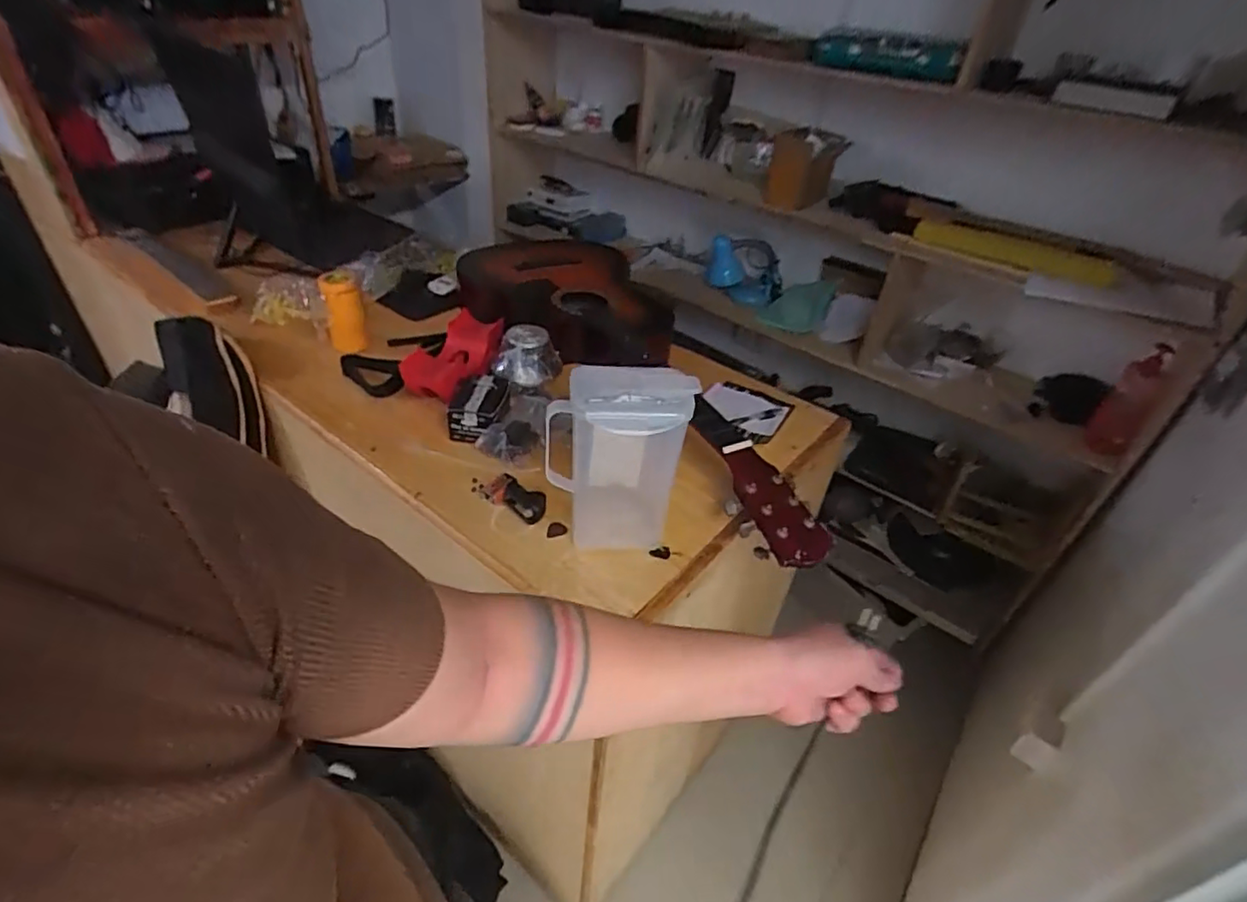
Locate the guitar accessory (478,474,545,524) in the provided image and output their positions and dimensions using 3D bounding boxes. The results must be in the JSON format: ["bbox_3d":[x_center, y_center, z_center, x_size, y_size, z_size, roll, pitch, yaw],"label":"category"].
[{"bbox_3d":[-0.137,0.060,0.799,0.088,0.016,0.051,21,40,19],"label":"guitar accessory"}]

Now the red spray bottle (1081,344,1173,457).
[{"bbox_3d":[1.125,-0.107,1.370,0.070,0.265,0.083,28,43,26],"label":"red spray bottle"}]

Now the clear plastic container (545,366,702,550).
[{"bbox_3d":[-0.009,0.024,0.714,0.149,0.245,0.081,4,38,-3],"label":"clear plastic container"}]

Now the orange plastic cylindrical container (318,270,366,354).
[{"bbox_3d":[-0.458,-0.227,1.009,0.057,0.129,0.050,-8,18,-17],"label":"orange plastic cylindrical container"}]

